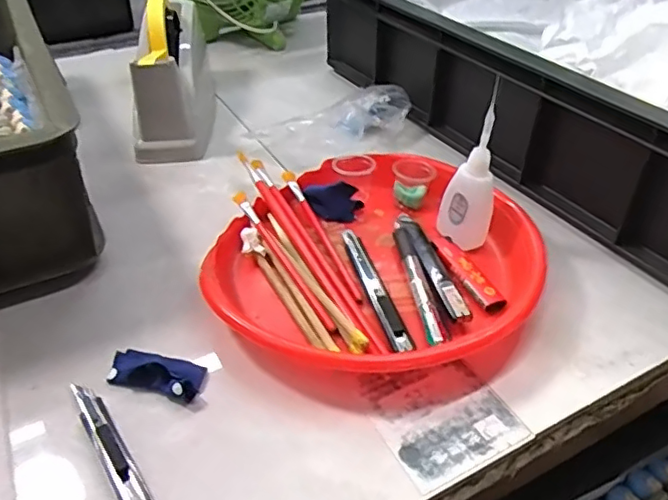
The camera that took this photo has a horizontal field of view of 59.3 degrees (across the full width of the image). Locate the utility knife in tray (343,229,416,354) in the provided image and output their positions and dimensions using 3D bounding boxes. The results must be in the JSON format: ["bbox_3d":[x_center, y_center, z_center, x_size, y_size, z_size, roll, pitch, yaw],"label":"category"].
[{"bbox_3d":[0.030,0.025,0.438,0.014,0.009,0.136,-9,40,-11],"label":"utility knife in tray"}]

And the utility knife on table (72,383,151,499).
[{"bbox_3d":[-0.121,0.122,0.331,0.015,0.010,0.137,-25,46,-27],"label":"utility knife on table"}]

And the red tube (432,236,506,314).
[{"bbox_3d":[0.102,0.017,0.451,0.022,0.007,0.083,-15,42,-18],"label":"red tube"}]

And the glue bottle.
[{"bbox_3d":[0.107,-0.060,0.455,0.040,0.122,0.031,8,40,9],"label":"glue bottle"}]

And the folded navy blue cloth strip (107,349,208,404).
[{"bbox_3d":[-0.116,0.082,0.383,0.062,0.016,0.028,6,40,7],"label":"folded navy blue cloth strip"}]

